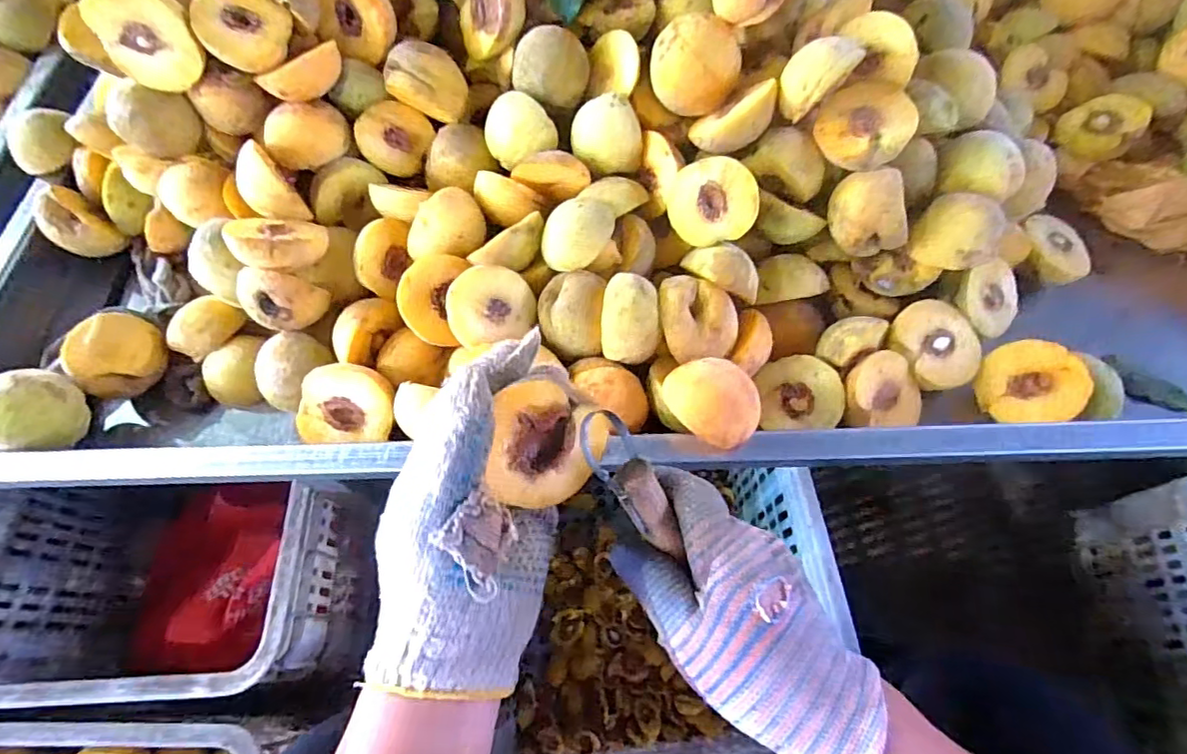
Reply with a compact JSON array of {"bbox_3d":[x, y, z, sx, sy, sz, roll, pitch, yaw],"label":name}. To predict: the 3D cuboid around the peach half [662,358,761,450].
[{"bbox_3d":[0.080,0.016,0.378,0.052,0.035,0.065,-41,68,-16],"label":"peach half"}]

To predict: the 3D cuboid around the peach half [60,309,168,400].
[{"bbox_3d":[-0.382,-0.017,0.449,0.054,0.041,0.068,33,69,18],"label":"peach half"}]

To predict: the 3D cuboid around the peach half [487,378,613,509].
[{"bbox_3d":[-0.028,0.030,0.283,0.059,0.032,0.059,28,91,-25],"label":"peach half"}]

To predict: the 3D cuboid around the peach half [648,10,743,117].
[{"bbox_3d":[0.077,-0.232,0.421,0.063,0.063,0.036,1,29,-3],"label":"peach half"}]

